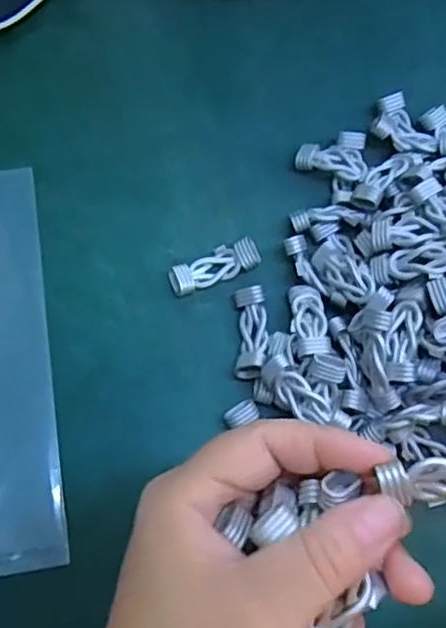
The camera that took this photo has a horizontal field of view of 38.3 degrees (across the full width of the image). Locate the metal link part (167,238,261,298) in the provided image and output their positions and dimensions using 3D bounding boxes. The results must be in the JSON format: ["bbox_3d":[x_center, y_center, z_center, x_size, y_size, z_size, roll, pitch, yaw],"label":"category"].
[{"bbox_3d":[-0.005,-0.024,0.322,0.045,0.010,0.018,-21,75,-7],"label":"metal link part"}]

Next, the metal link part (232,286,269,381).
[{"bbox_3d":[0.014,0.008,0.309,0.016,0.016,0.044,-1,73,-1],"label":"metal link part"}]

